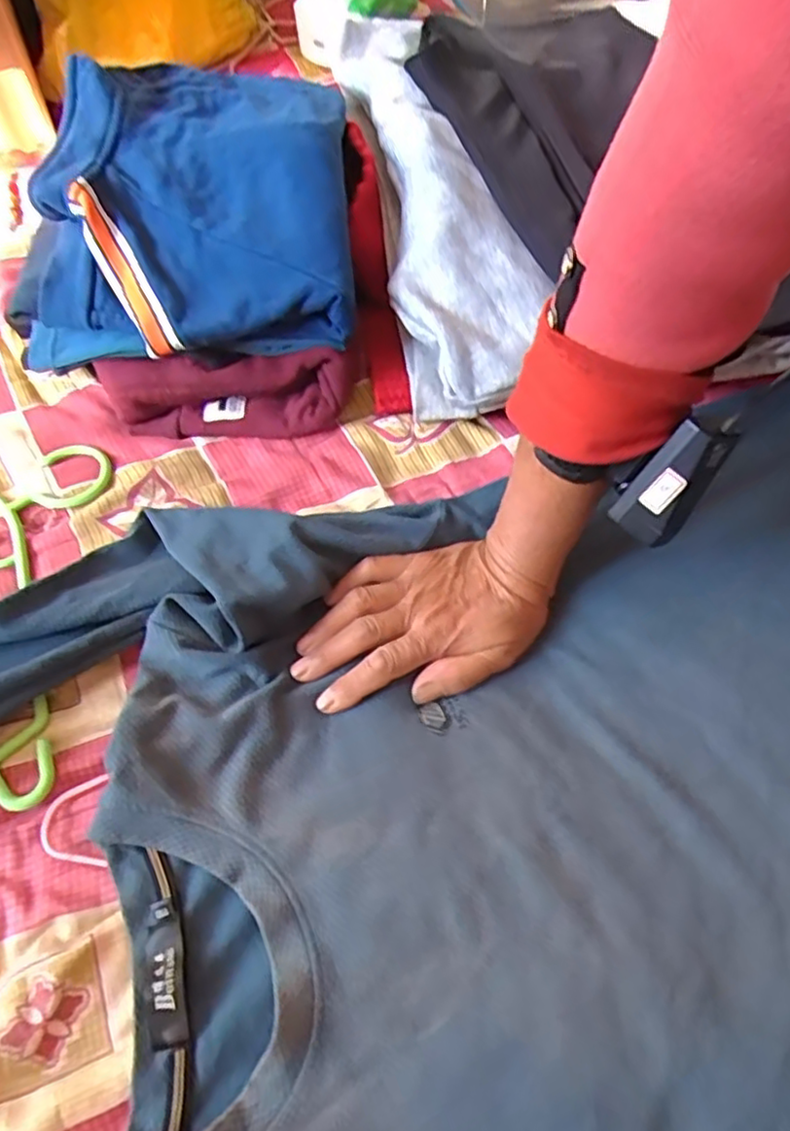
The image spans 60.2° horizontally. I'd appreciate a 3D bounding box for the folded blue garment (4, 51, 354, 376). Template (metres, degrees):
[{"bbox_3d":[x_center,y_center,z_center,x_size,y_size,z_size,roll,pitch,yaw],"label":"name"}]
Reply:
[{"bbox_3d":[-0.164,-0.308,0.548,0.249,0.098,0.345,-3,57,0],"label":"folded blue garment"}]

